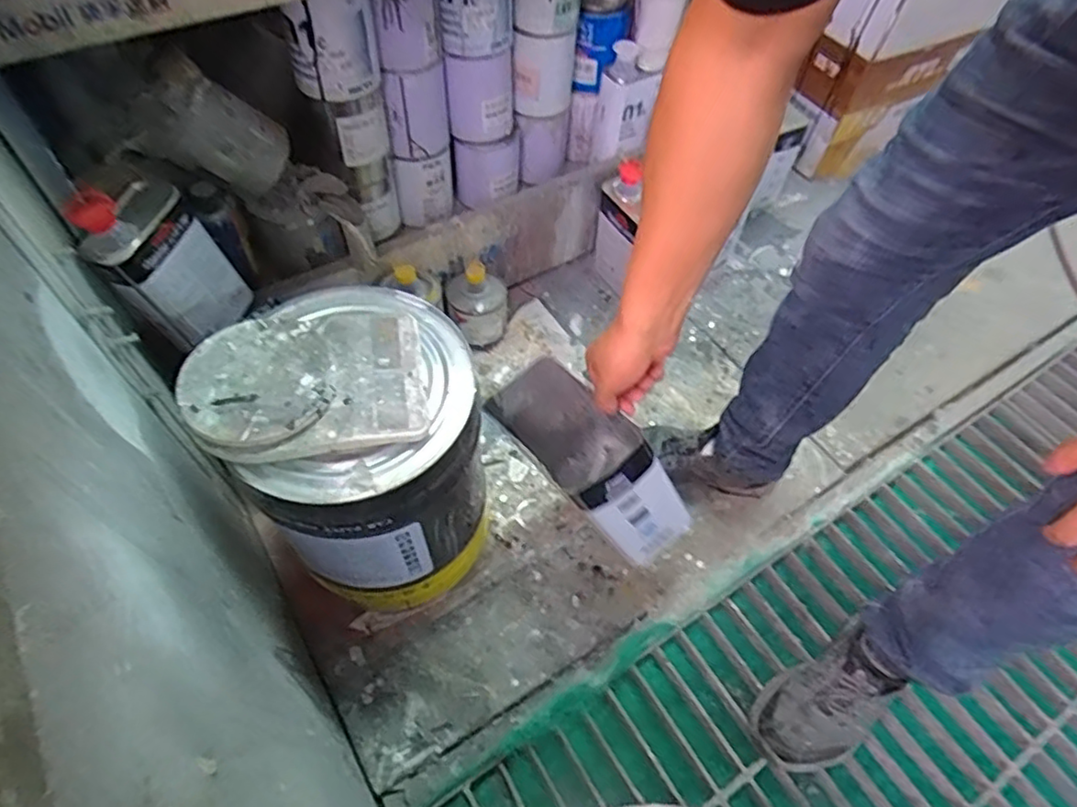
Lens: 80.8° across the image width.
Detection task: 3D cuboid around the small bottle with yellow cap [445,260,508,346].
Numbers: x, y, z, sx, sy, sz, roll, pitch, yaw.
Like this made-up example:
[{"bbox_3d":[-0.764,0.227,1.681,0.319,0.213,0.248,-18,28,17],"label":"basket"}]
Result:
[{"bbox_3d":[-0.115,-0.196,1.190,0.114,0.153,0.108,-5,54,-4],"label":"small bottle with yellow cap"}]

